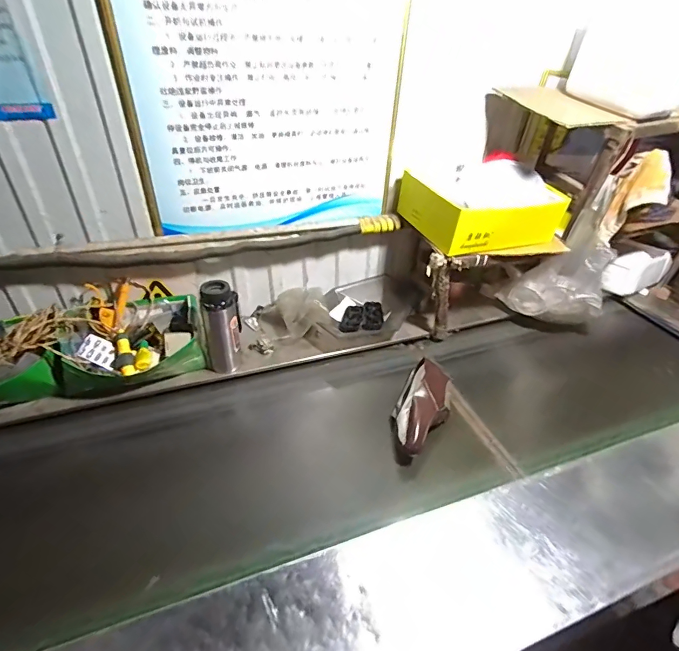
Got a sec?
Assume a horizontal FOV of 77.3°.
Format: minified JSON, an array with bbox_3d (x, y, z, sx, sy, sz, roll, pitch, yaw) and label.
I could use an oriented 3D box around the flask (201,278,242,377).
[{"bbox_3d":[-0.291,0.010,1.052,0.088,0.243,0.074,-8,39,-13],"label":"flask"}]

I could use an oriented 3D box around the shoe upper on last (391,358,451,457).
[{"bbox_3d":[0.185,0.188,0.960,0.116,0.109,0.254,14,39,14],"label":"shoe upper on last"}]

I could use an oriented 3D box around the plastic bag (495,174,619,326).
[{"bbox_3d":[0.618,-0.186,1.155,0.252,0.366,0.127,24,43,25],"label":"plastic bag"}]

